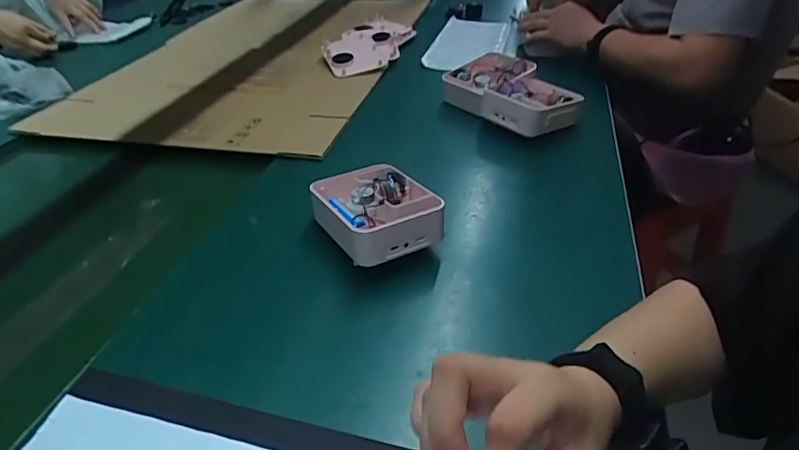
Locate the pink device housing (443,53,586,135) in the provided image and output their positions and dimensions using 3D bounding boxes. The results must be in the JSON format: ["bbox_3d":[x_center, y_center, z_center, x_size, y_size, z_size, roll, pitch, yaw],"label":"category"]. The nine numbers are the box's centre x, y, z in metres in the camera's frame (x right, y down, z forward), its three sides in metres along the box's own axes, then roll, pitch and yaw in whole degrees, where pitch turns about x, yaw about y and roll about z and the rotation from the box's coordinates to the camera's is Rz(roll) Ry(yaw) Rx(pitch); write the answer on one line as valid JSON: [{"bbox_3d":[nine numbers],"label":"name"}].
[{"bbox_3d":[0.166,-0.201,0.782,0.194,0.062,0.140,28,43,34],"label":"pink device housing"}]

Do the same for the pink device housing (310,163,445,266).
[{"bbox_3d":[-0.025,-0.018,0.537,0.104,0.041,0.127,-19,40,-26],"label":"pink device housing"}]

